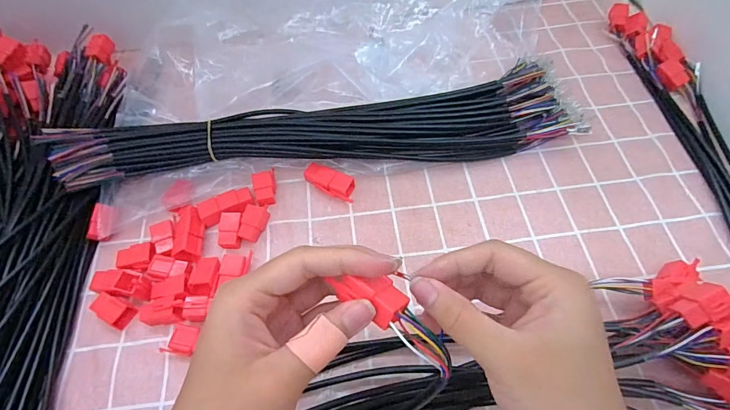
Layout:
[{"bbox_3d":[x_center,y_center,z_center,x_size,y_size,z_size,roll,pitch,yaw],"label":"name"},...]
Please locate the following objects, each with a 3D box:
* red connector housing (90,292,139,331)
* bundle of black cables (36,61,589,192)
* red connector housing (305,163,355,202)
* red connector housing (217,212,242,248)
[{"bbox_3d":[-0.204,0.086,0.323,0.030,0.017,0.020,24,62,17],"label":"red connector housing"},{"bbox_3d":[-0.046,-0.077,0.398,0.504,0.042,0.091,-6,58,-1],"label":"bundle of black cables"},{"bbox_3d":[-0.034,-0.022,0.383,0.053,0.017,0.022,25,63,17],"label":"red connector housing"},{"bbox_3d":[-0.122,0.023,0.357,0.019,0.009,0.032,-2,81,-4],"label":"red connector housing"}]

